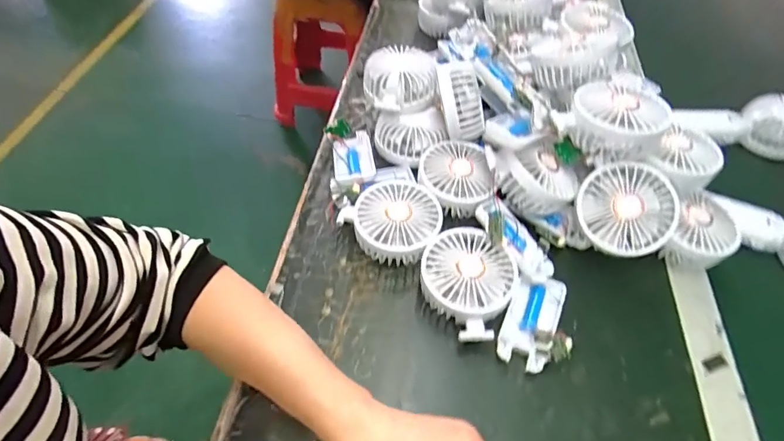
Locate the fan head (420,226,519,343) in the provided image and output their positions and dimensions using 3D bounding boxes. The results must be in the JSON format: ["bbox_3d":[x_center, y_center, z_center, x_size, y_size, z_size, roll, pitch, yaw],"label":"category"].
[{"bbox_3d":[0.070,0.059,0.411,0.080,0.051,0.090,-35,62,-25],"label":"fan head"}]

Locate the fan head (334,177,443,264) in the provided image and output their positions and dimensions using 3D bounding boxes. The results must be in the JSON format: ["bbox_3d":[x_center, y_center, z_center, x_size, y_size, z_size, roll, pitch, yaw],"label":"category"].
[{"bbox_3d":[0.004,0.005,0.447,0.086,0.046,0.086,1,53,-2],"label":"fan head"}]

